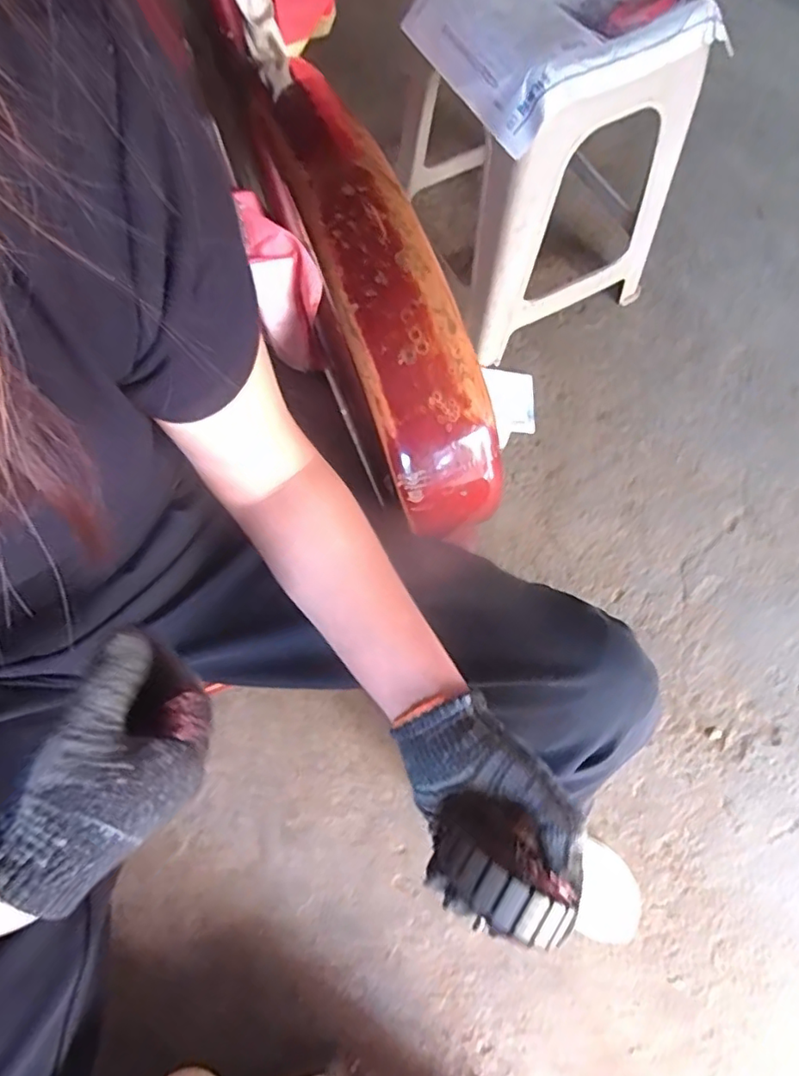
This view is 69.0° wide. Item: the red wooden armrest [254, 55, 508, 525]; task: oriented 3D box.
[{"bbox_3d":[-0.023,-0.199,0.477,0.092,0.102,0.398,-21,84,-6],"label":"red wooden armrest"}]

